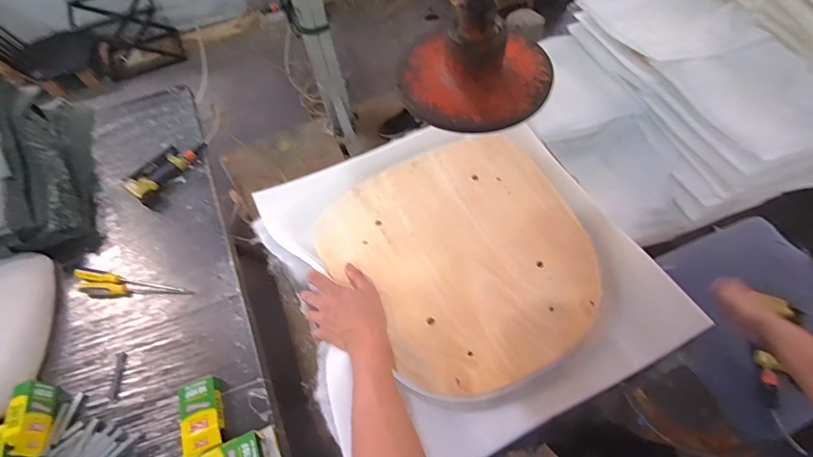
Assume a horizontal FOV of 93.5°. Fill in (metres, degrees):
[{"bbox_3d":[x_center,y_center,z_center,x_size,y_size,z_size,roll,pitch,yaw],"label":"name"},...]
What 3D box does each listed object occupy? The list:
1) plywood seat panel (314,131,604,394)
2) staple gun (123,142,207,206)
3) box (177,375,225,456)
[{"bbox_3d":[0.093,0.030,0.647,0.408,0.024,0.421,-24,61,-11],"label":"plywood seat panel"},{"bbox_3d":[-0.745,-0.192,1.175,0.139,0.043,0.252,27,64,17],"label":"staple gun"},{"bbox_3d":[-0.437,0.402,0.819,0.087,0.042,0.149,-21,61,-9],"label":"box"}]

